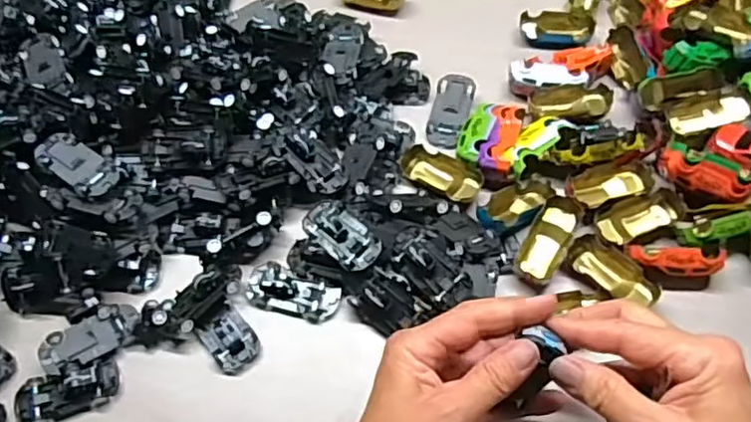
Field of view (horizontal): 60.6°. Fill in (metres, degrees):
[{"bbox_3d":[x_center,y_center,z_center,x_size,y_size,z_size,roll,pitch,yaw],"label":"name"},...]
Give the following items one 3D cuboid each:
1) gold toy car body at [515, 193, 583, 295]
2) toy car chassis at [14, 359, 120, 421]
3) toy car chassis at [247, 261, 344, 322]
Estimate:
[{"bbox_3d":[0.121,0.023,0.453,0.027,0.013,0.068,25,78,17],"label":"gold toy car body"},{"bbox_3d":[-0.199,0.117,0.413,0.064,0.015,0.031,-15,58,-7],"label":"toy car chassis"},{"bbox_3d":[-0.058,0.057,0.444,0.063,0.011,0.032,20,60,15],"label":"toy car chassis"}]

